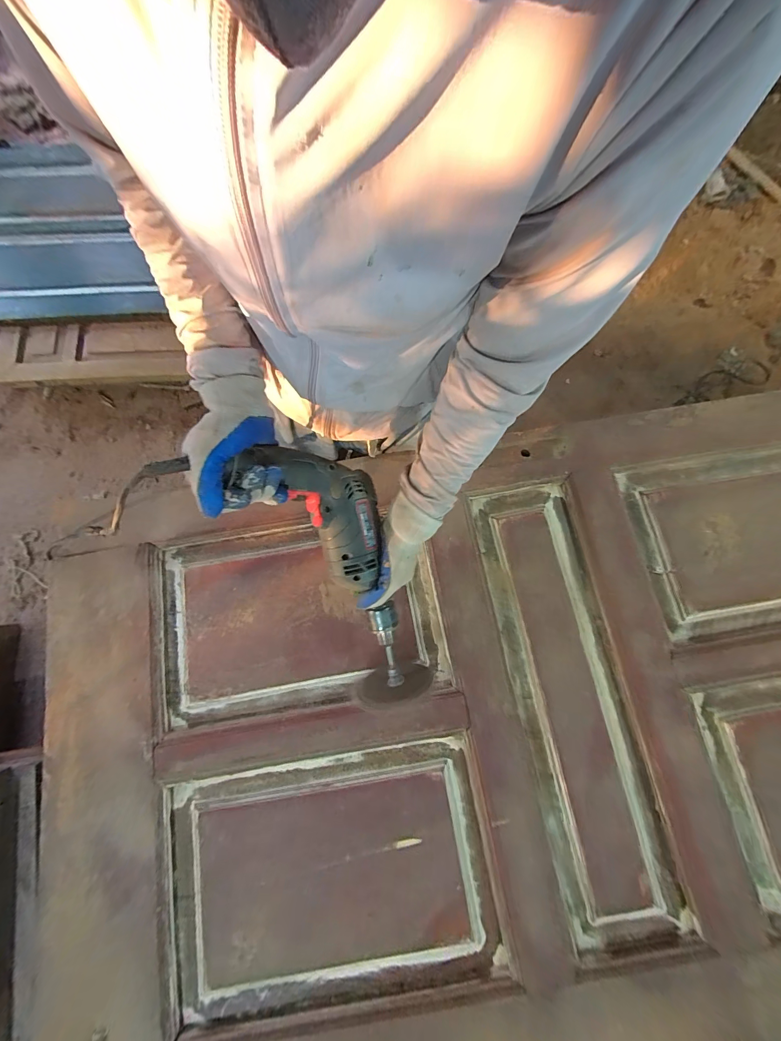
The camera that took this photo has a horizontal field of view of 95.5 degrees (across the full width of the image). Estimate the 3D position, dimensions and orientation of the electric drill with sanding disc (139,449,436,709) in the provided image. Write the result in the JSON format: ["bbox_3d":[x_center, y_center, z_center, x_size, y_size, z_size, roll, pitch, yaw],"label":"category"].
[{"bbox_3d":[-0.067,0.094,0.447,0.178,0.090,0.411,-21,112,-4],"label":"electric drill with sanding disc"}]

